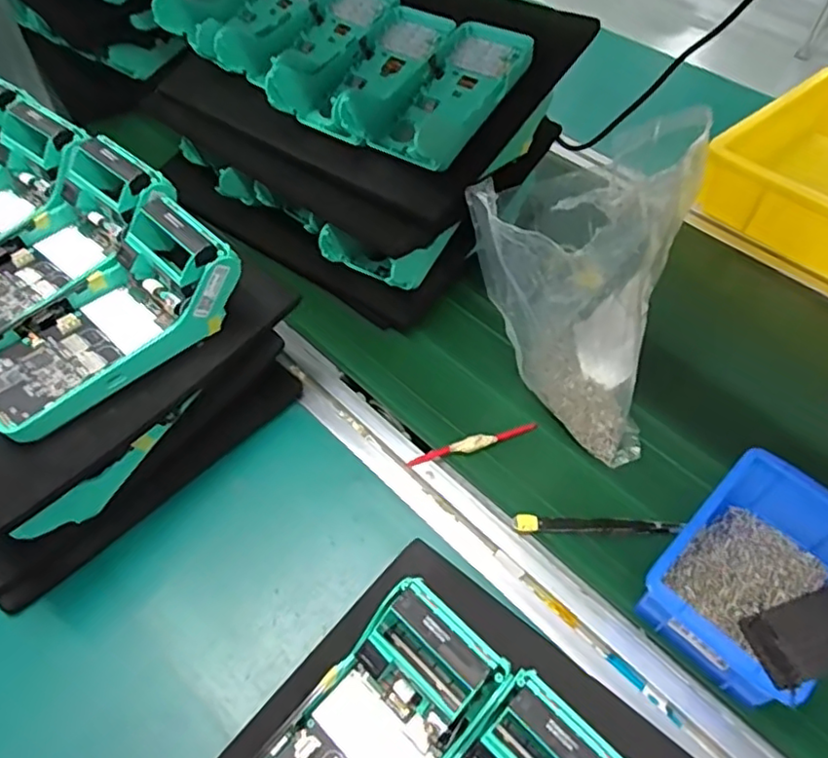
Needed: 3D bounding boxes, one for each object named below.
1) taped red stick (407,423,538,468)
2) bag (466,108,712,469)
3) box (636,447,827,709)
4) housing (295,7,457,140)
[{"bbox_3d":[0.048,0.050,0.479,0.109,0.008,0.011,-15,54,-14],"label":"taped red stick"},{"bbox_3d":[0.136,-0.069,0.451,0.164,0.200,0.116,39,60,24],"label":"bag"},{"bbox_3d":[0.226,0.126,0.404,0.148,0.059,0.099,-37,62,-27],"label":"box"},{"bbox_3d":[-0.031,-0.262,0.538,0.079,0.051,0.185,28,56,18],"label":"housing"}]

